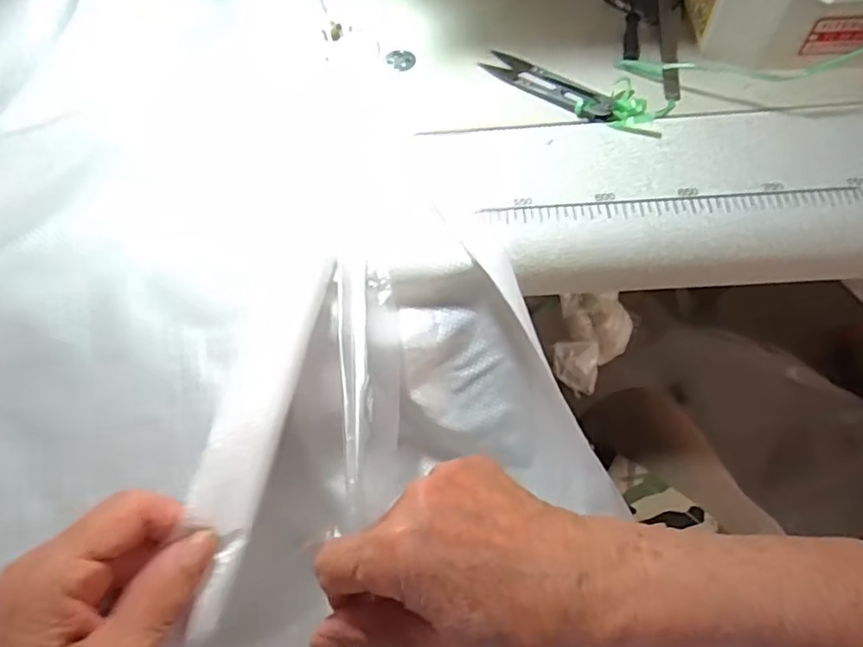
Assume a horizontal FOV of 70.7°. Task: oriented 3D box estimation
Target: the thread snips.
[{"bbox_3d":[0.078,-0.161,0.410,0.100,0.007,0.019,37,70,20],"label":"thread snips"}]

